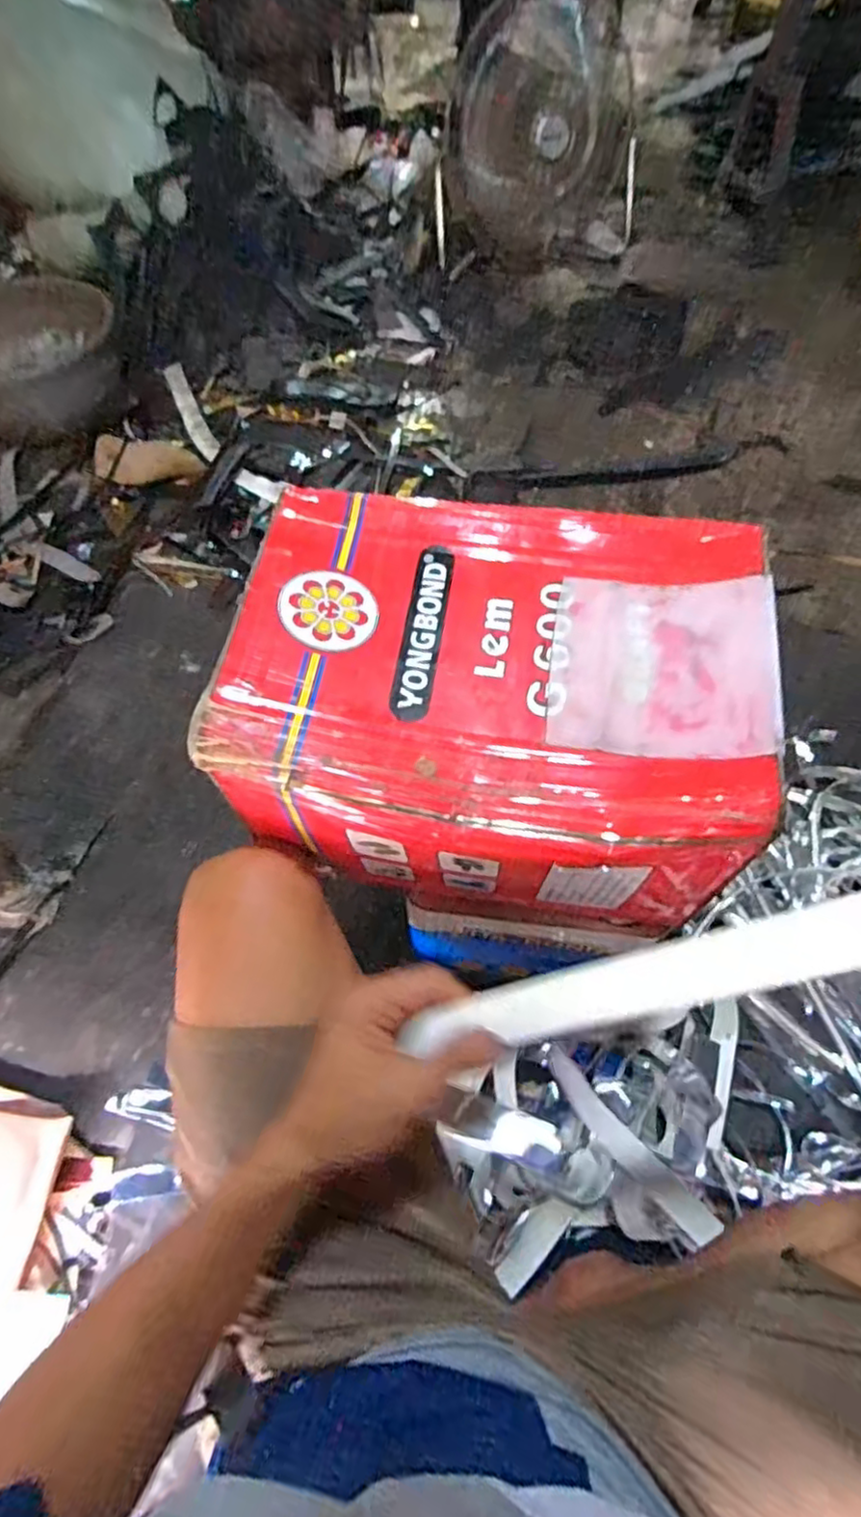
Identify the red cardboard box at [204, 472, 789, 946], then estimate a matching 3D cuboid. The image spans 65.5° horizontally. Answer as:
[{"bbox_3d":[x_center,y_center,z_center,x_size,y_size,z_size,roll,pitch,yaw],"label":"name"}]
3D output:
[{"bbox_3d":[0.043,-0.036,0.487,0.332,0.159,0.262,8,60,7],"label":"red cardboard box"}]

